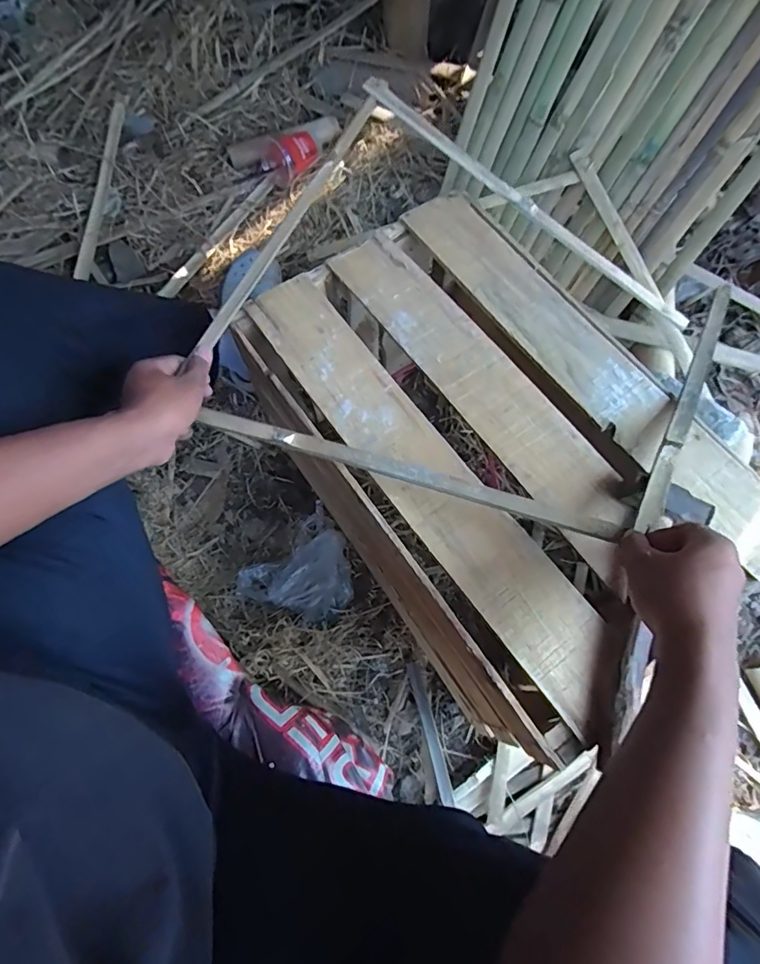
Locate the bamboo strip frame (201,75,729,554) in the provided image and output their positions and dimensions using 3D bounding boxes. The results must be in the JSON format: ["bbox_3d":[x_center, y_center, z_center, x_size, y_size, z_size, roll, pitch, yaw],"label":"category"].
[{"bbox_3d":[0.111,-0.176,0.581,0.528,0.143,0.495,28,79,8],"label":"bamboo strip frame"}]

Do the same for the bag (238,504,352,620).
[{"bbox_3d":[-0.115,0.141,0.774,0.178,0.080,0.146,-44,77,-13],"label":"bag"}]

